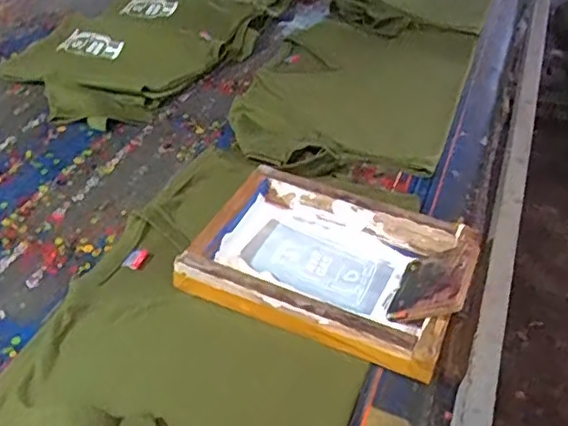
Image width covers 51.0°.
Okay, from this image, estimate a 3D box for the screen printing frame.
[{"bbox_3d":[0.050,0.056,0.738,0.316,0.049,0.220,16,42,16],"label":"screen printing frame"}]

